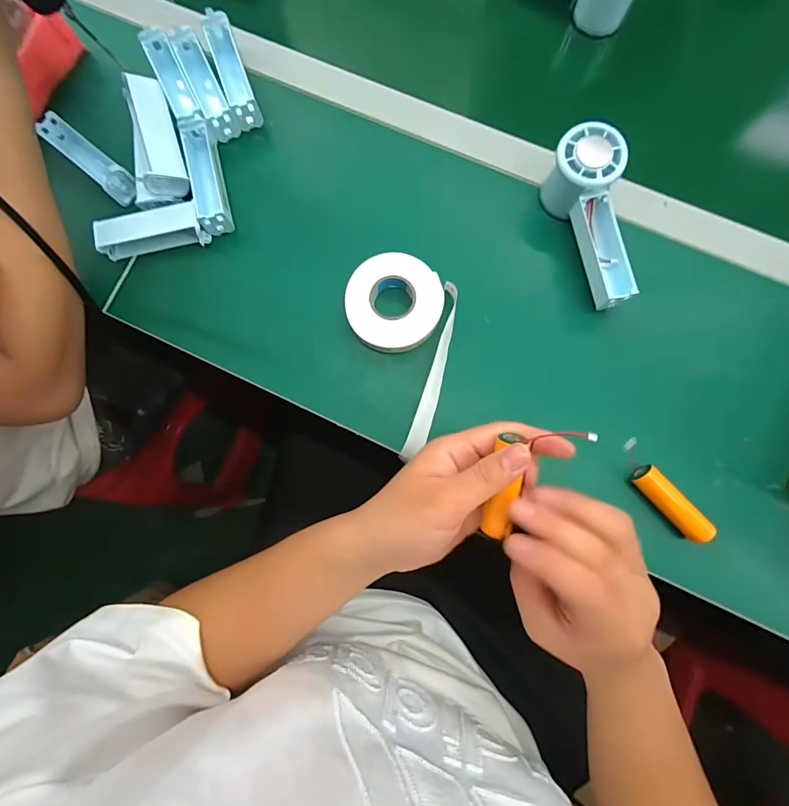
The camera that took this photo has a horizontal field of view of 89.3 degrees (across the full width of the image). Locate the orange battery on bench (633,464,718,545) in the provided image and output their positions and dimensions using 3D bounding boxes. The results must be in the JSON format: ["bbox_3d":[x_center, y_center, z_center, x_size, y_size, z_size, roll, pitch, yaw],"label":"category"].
[{"bbox_3d":[0.235,0.087,0.343,0.022,0.026,0.074,-39,83,-4],"label":"orange battery on bench"}]

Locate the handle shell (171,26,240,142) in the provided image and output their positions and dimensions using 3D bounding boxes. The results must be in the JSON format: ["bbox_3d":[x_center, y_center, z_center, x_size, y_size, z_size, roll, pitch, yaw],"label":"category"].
[{"bbox_3d":[-0.194,-0.324,0.407,0.029,0.030,0.102,-24,82,-2],"label":"handle shell"}]

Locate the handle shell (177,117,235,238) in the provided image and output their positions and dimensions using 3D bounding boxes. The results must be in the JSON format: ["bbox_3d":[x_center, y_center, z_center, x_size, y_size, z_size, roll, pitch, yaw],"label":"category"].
[{"bbox_3d":[-0.185,-0.223,0.393,0.027,0.027,0.106,-13,82,0],"label":"handle shell"}]

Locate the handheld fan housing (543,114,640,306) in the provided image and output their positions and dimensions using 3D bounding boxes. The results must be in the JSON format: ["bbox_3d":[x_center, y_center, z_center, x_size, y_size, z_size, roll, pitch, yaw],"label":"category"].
[{"bbox_3d":[0.173,-0.160,0.361,0.055,0.063,0.148,-5,82,1],"label":"handheld fan housing"}]

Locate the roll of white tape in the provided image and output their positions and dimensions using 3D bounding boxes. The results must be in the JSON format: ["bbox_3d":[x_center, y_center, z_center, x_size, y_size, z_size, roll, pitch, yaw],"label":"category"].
[{"bbox_3d":[-0.002,-0.047,0.367,0.099,0.019,0.176,11,83,3],"label":"roll of white tape"}]

